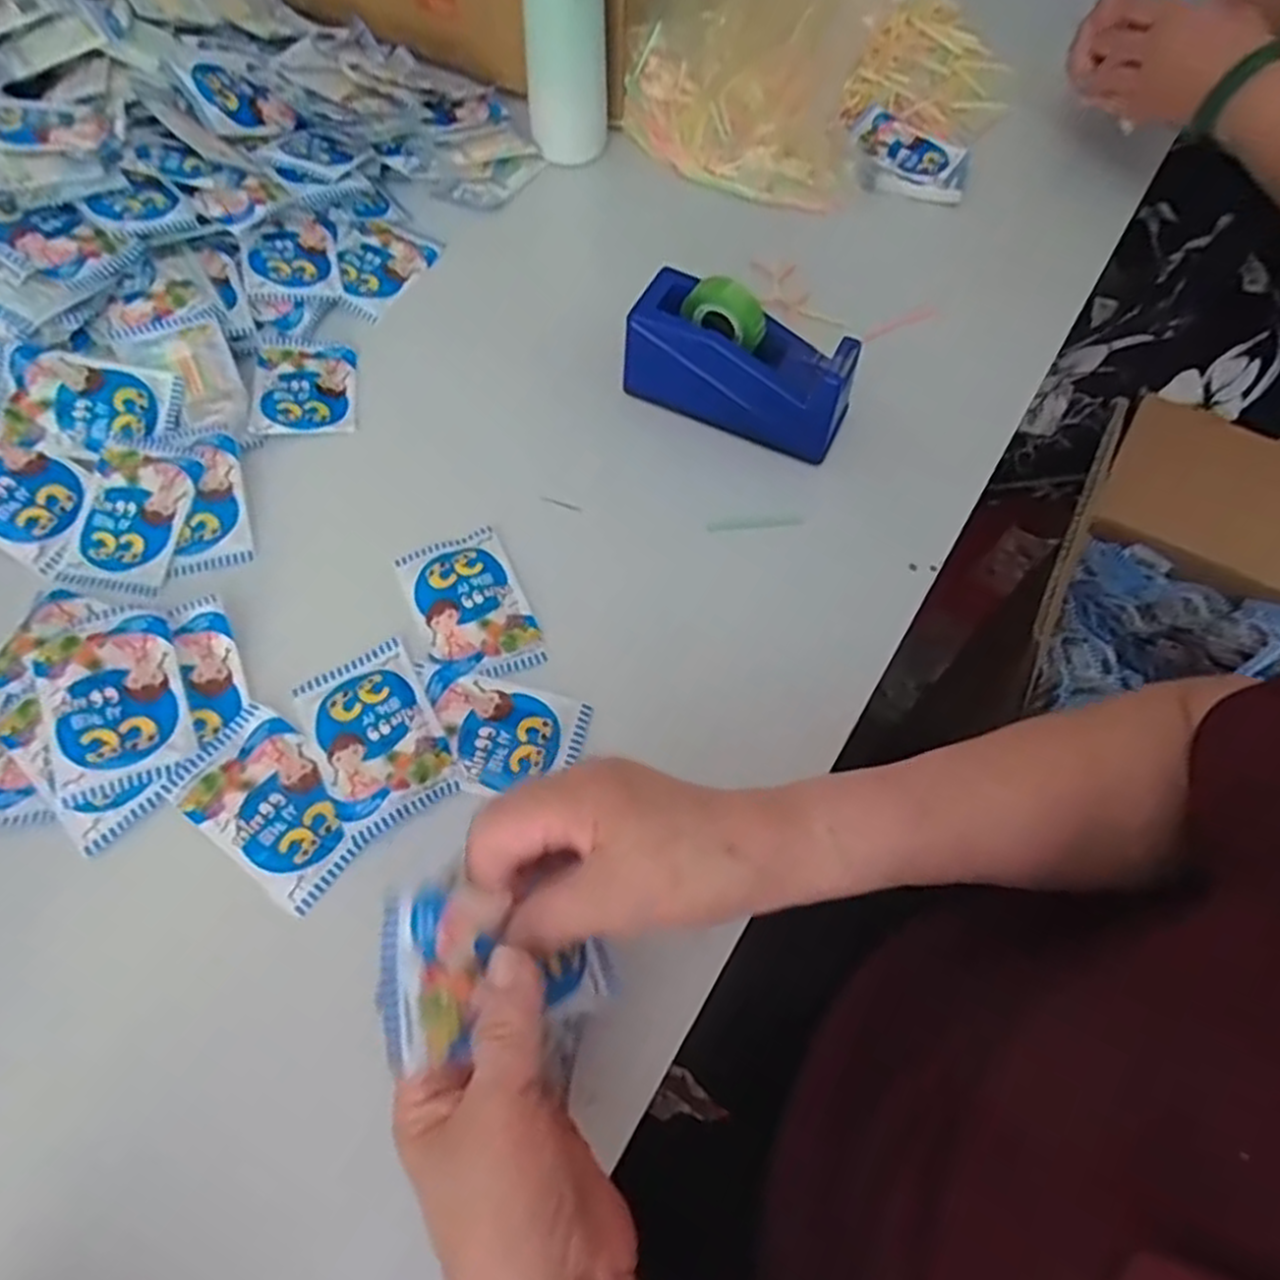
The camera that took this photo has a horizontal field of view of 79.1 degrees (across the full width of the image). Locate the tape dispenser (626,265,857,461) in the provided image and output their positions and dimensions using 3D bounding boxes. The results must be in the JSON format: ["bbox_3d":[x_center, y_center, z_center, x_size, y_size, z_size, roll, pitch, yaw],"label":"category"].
[{"bbox_3d":[0.068,-0.183,0.517,0.147,0.087,0.056,24,63,9],"label":"tape dispenser"}]

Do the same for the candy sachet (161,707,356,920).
[{"bbox_3d":[-0.186,0.081,0.395,0.100,0.004,0.063,34,65,14],"label":"candy sachet"}]

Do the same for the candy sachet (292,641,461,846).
[{"bbox_3d":[-0.141,0.048,0.413,0.063,0.009,0.100,-25,66,-16],"label":"candy sachet"}]

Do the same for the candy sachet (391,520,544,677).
[{"bbox_3d":[-0.100,-0.022,0.459,0.062,0.008,0.099,-23,65,-15],"label":"candy sachet"}]

